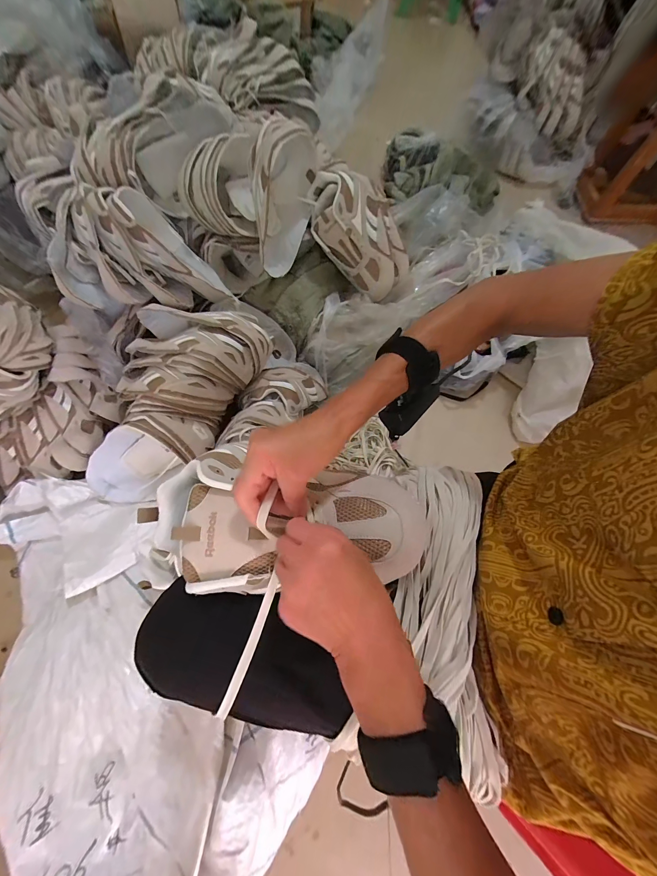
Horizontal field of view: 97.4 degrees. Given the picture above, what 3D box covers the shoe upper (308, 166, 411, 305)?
[{"bbox_3d":[0.077,-0.482,0.687,0.168,0.288,0.077,-42,33,6],"label":"shoe upper"}]

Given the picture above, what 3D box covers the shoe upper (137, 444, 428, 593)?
[{"bbox_3d":[-0.040,0.075,0.287,0.269,0.052,0.134,1,69,-3],"label":"shoe upper"}]

